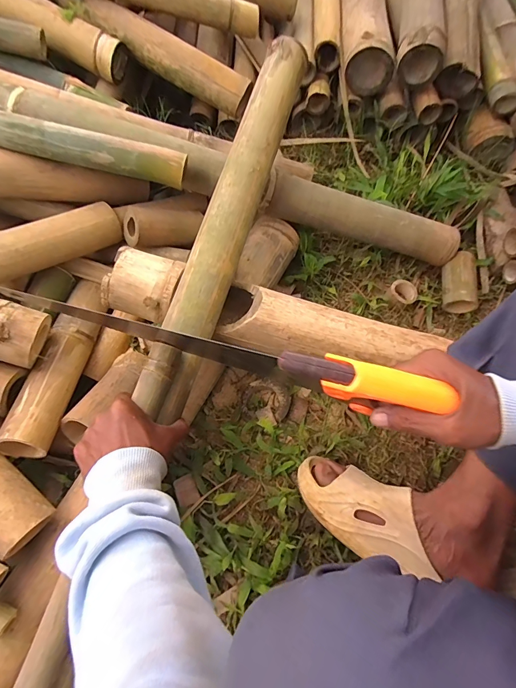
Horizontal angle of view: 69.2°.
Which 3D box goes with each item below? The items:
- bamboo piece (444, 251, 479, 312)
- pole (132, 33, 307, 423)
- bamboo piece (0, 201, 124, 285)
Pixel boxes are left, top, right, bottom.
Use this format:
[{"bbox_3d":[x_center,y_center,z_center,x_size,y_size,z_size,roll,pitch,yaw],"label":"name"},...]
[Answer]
[{"bbox_3d":[0.357,-0.109,0.671,0.055,0.049,0.097,1,68,-1],"label":"bamboo piece"},{"bbox_3d":[-0.037,-0.178,0.495,0.061,0.047,0.552,17,77,5],"label":"pole"},{"bbox_3d":[-0.301,-0.147,0.543,0.052,0.063,0.204,44,53,14],"label":"bamboo piece"}]

